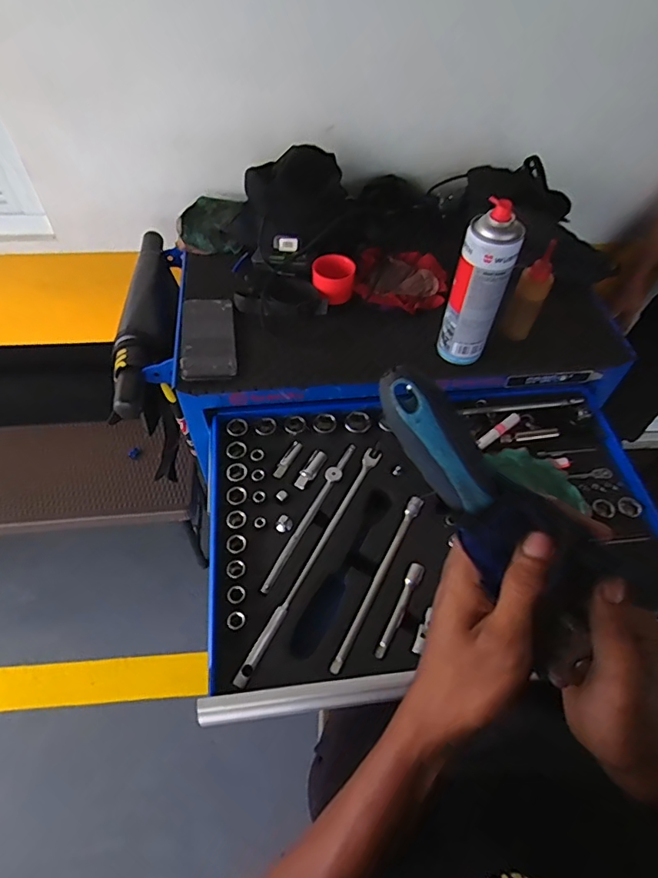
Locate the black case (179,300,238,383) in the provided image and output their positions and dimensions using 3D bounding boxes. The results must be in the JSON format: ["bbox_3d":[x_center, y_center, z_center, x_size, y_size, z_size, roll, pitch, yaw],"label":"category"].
[{"bbox_3d":[-0.176,-0.150,0.727,0.076,0.019,0.168,-6,55,-6],"label":"black case"}]

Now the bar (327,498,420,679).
[{"bbox_3d":[0.061,0.170,0.608,0.016,0.016,0.237,25,57,15],"label":"bar"}]

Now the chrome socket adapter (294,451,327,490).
[{"bbox_3d":[-0.025,0.041,0.692,0.022,0.013,0.062,25,57,15],"label":"chrome socket adapter"}]

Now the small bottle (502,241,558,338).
[{"bbox_3d":[0.287,-0.206,0.704,0.044,0.156,0.032,20,57,15],"label":"small bottle"}]

